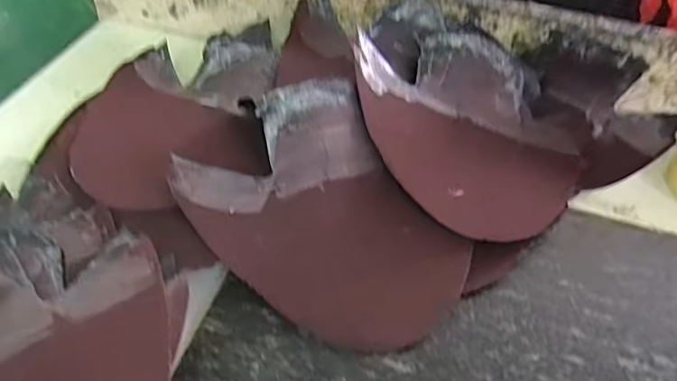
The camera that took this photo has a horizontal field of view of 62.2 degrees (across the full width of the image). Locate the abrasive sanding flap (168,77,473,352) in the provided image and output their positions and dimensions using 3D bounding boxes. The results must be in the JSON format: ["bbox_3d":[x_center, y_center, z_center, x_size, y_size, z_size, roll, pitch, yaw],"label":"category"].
[{"bbox_3d":[-0.009,0.018,0.370,0.136,0.023,0.181,-30,73,-19],"label":"abrasive sanding flap"}]

